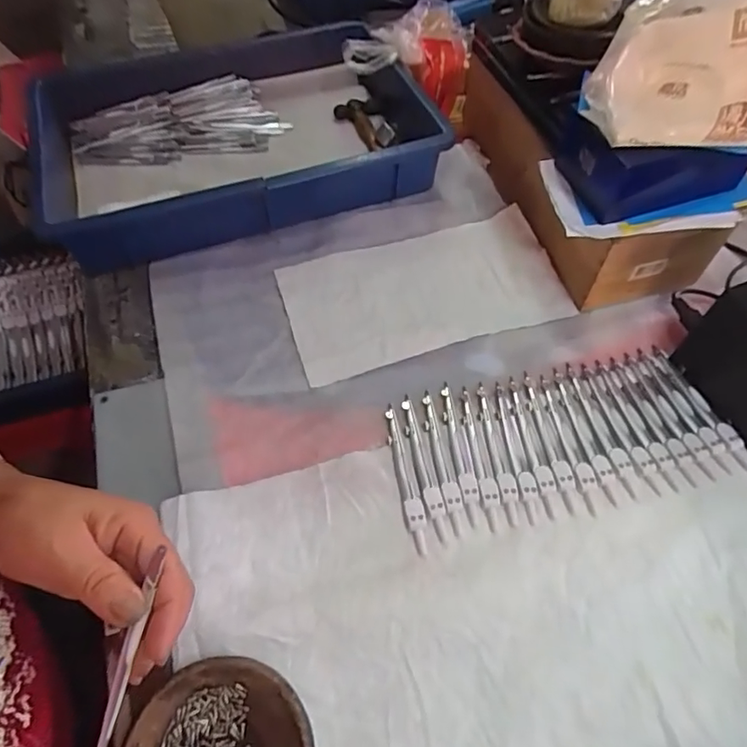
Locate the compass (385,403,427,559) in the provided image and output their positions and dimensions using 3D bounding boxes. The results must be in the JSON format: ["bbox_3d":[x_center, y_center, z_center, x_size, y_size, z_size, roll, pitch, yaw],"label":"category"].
[{"bbox_3d":[0.026,0.084,0.429,0.015,0.006,0.128,-10,58,-5],"label":"compass"}]

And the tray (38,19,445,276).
[{"bbox_3d":[-0.161,-0.290,0.626,0.427,0.078,0.332,-17,59,-9],"label":"tray"}]

